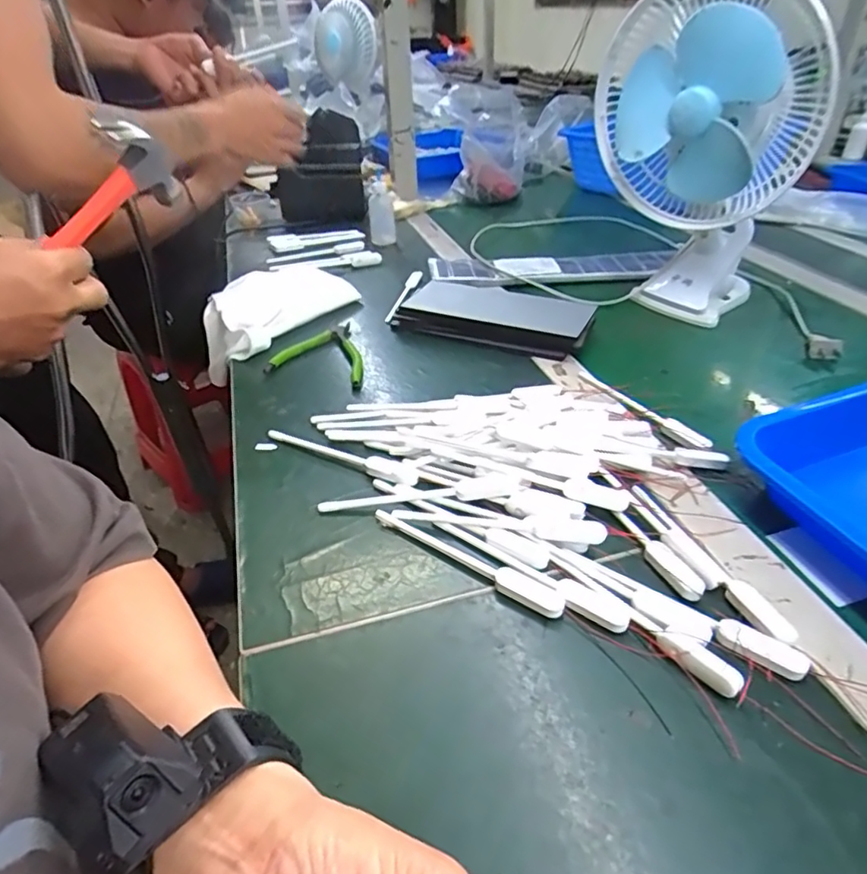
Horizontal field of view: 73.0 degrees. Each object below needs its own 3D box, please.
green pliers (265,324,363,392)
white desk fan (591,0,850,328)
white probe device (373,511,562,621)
[{"bbox_3d":[-0.106,-0.092,0.616,0.108,0.020,0.102,9,41,18],"label":"green pliers"},{"bbox_3d":[0.265,-0.276,0.610,0.201,0.317,0.138,7,39,13],"label":"white desk fan"},{"bbox_3d":[0.019,0.079,0.385,0.143,0.005,0.016,22,47,31],"label":"white probe device"}]

